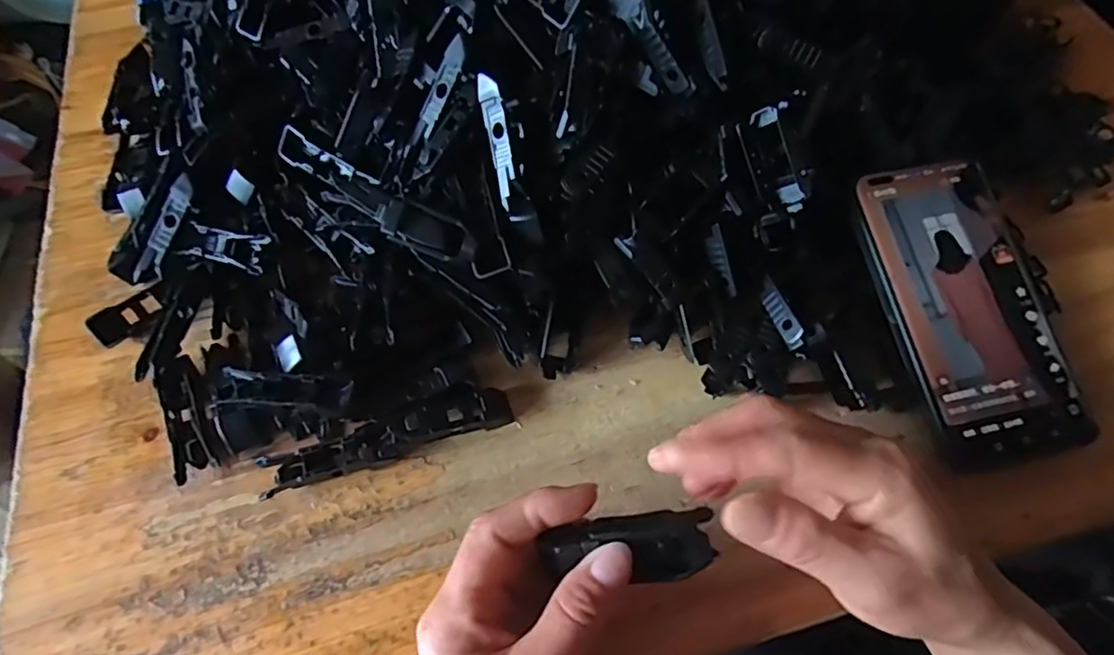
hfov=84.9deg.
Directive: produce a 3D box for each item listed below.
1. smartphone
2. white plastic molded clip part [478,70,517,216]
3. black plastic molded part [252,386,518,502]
[{"bbox_3d":[0.215,-0.013,0.319,0.080,0.007,0.158,-11,75,-5],"label":"smartphone"},{"bbox_3d":[-0.028,-0.090,0.295,0.010,0.007,0.062,-11,95,-5],"label":"white plastic molded clip part"},{"bbox_3d":[-0.084,0.054,0.303,0.121,0.022,0.026,-21,65,-10],"label":"black plastic molded part"}]

